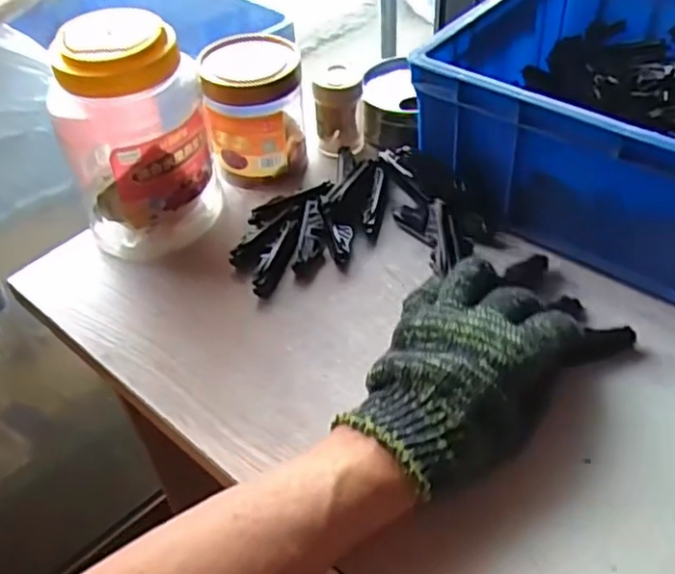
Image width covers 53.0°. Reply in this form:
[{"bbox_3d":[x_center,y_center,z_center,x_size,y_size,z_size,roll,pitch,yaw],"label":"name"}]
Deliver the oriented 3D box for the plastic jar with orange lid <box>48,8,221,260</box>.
[{"bbox_3d":[-0.156,-0.121,0.526,0.105,0.167,0.096,-15,47,-10],"label":"plastic jar with orange lid"}]

